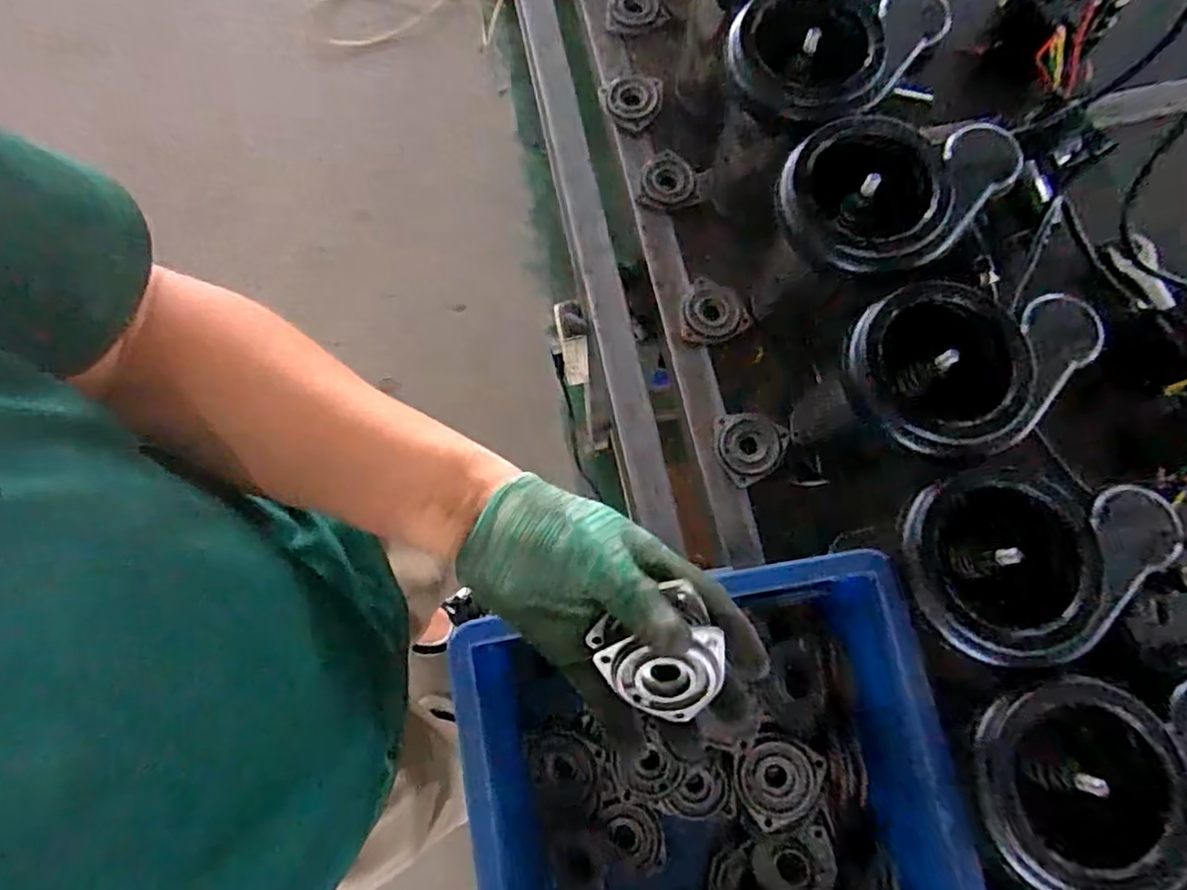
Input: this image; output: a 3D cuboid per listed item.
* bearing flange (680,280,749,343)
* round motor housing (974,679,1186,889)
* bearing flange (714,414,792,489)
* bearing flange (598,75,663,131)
[{"bbox_3d":[0.118,-0.131,0.604,0.060,0.020,0.067,6,77,2],"label":"bearing flange"},{"bbox_3d":[0.295,0.193,0.360,0.160,0.044,0.112,-4,76,0],"label":"round motor housing"},{"bbox_3d":[0.139,-0.001,0.570,0.064,0.013,0.065,40,88,14],"label":"bearing flange"},{"bbox_3d":[0.039,-0.370,0.666,0.060,0.017,0.059,0,76,1],"label":"bearing flange"}]

